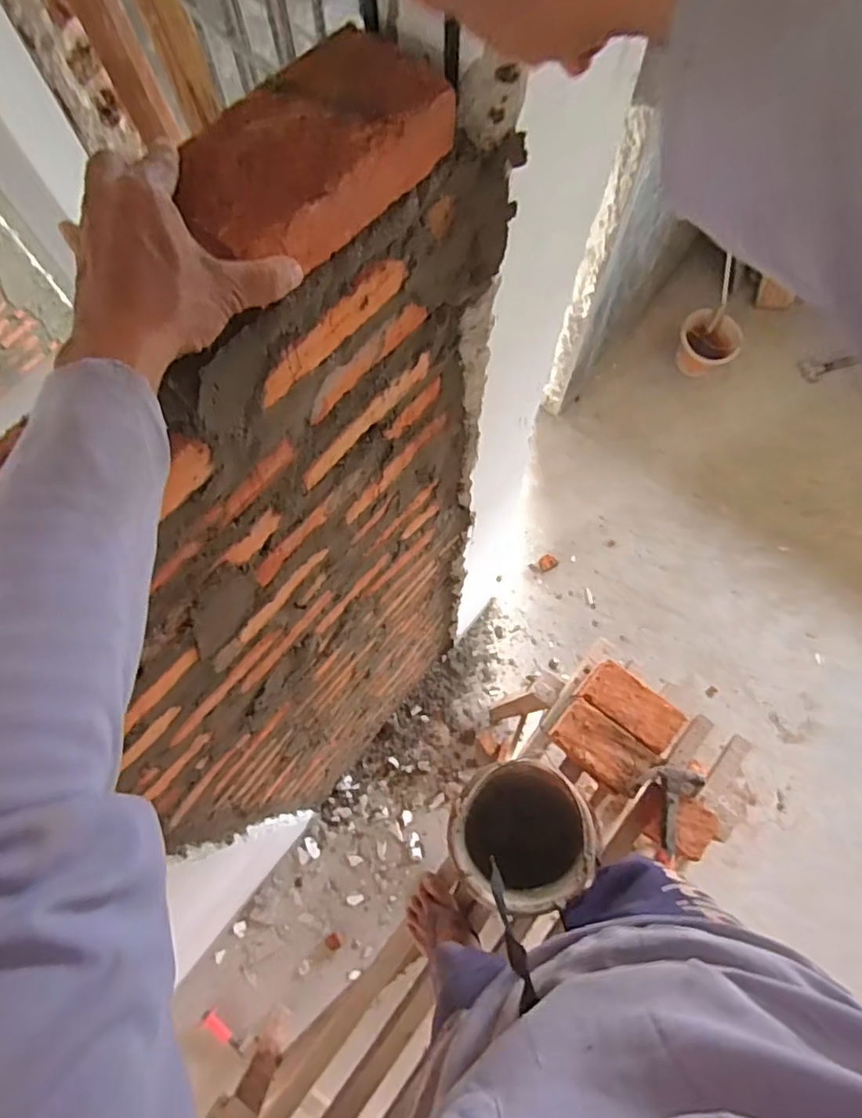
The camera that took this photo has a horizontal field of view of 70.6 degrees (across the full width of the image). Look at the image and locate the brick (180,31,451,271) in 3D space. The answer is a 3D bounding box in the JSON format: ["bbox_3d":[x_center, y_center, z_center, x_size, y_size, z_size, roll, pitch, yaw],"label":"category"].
[{"bbox_3d":[-0.080,-0.257,0.394,0.093,0.045,0.181,41,76,13],"label":"brick"}]

